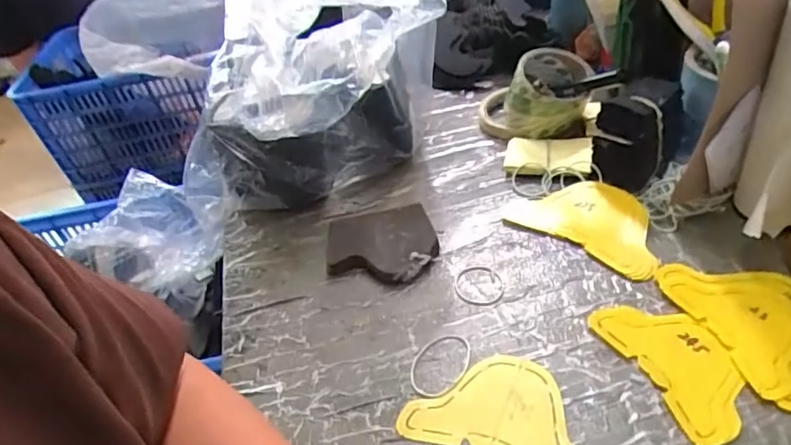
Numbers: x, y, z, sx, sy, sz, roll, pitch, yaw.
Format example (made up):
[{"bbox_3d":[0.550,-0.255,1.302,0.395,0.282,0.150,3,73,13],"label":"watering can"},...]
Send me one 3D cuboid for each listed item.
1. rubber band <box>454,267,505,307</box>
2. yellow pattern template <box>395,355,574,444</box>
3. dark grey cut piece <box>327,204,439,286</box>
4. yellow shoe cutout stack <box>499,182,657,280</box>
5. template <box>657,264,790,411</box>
[{"bbox_3d":[0.078,0.059,0.542,0.045,0.004,0.049,-5,42,9],"label":"rubber band"},{"bbox_3d":[0.083,0.144,0.445,0.140,0.005,0.091,11,47,24],"label":"yellow pattern template"},{"bbox_3d":[-0.014,0.024,0.582,0.106,0.022,0.092,-11,42,2],"label":"dark grey cut piece"},{"bbox_3d":[0.195,-0.004,0.577,0.151,0.017,0.087,29,56,37],"label":"yellow shoe cutout stack"},{"bbox_3d":[0.293,0.075,0.465,0.096,0.004,0.143,-18,41,-6],"label":"template"}]

